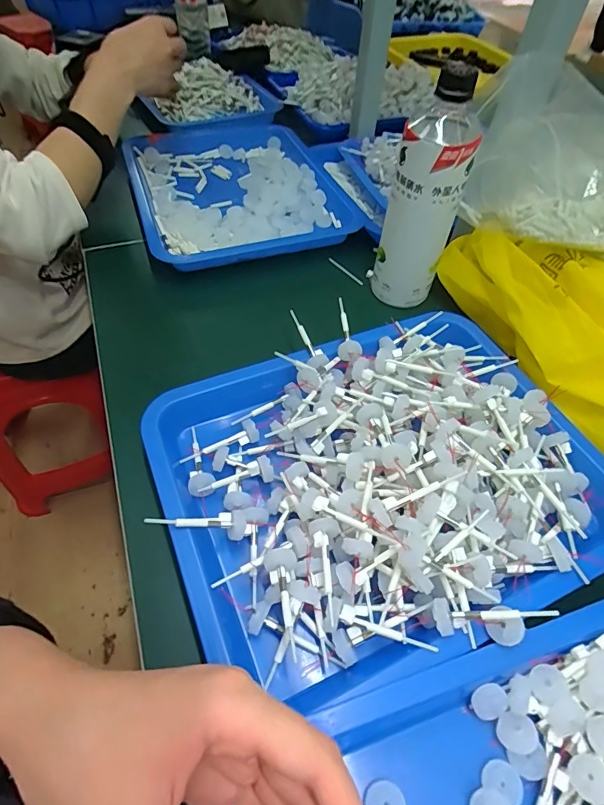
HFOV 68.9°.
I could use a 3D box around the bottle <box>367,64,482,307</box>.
[{"bbox_3d":[0.119,-0.199,0.431,0.065,0.209,0.066,15,54,8],"label":"bottle"}]

